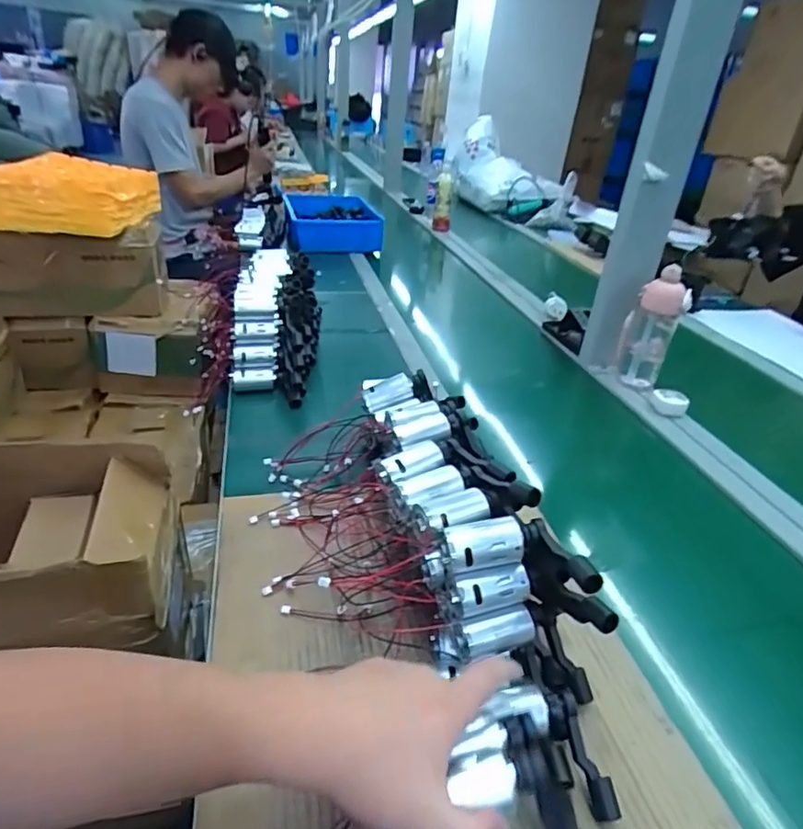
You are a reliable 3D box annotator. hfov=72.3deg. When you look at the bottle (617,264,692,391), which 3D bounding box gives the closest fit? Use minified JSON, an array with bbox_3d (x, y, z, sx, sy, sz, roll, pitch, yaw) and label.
[{"bbox_3d":[0.425,-0.140,0.942,0.079,0.219,0.061,19,33,21],"label":"bottle"}]

